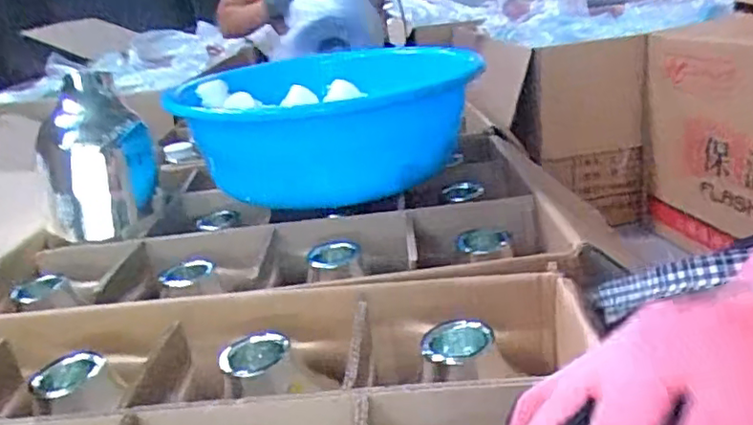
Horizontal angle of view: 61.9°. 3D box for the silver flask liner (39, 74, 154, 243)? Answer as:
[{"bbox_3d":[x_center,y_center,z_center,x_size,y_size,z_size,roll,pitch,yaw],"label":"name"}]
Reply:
[{"bbox_3d":[-0.338,-0.072,0.755,0.131,0.165,0.112,-19,24,-27],"label":"silver flask liner"}]

